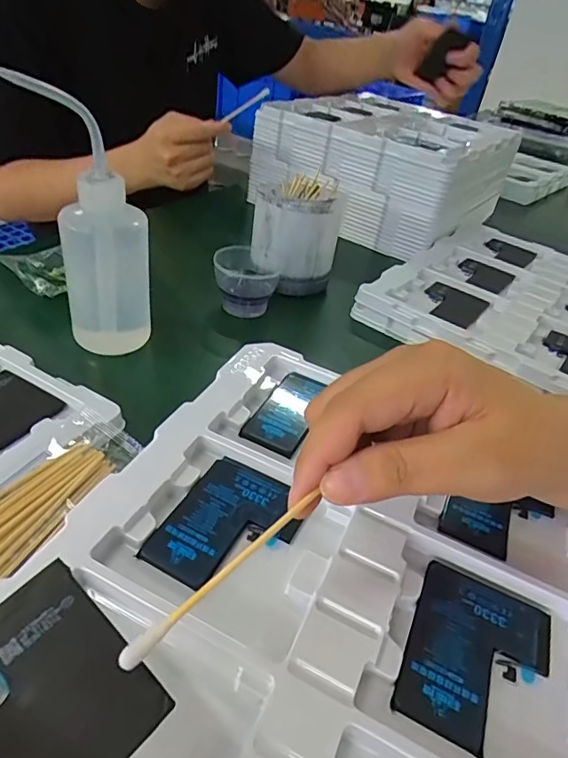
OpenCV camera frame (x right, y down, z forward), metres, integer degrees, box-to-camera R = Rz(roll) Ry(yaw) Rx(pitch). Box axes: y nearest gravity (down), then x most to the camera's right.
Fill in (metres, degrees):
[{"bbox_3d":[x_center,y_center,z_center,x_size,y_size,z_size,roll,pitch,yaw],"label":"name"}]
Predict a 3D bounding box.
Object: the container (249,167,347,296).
[{"bbox_3d":[0.011,-0.146,0.515,0.084,0.096,0.074,4,35,-3],"label":"container"}]

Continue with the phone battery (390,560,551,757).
[{"bbox_3d":[0.087,0.122,0.225,0.059,0.004,0.077,21,40,18],"label":"phone battery"}]

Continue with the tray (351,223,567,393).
[{"bbox_3d":[0.271,-0.086,0.544,0.270,0.030,0.310,30,41,23],"label":"tray"}]

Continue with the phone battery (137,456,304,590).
[{"bbox_3d":[-0.029,0.074,0.262,0.061,0.004,0.076,22,40,19],"label":"phone battery"}]

